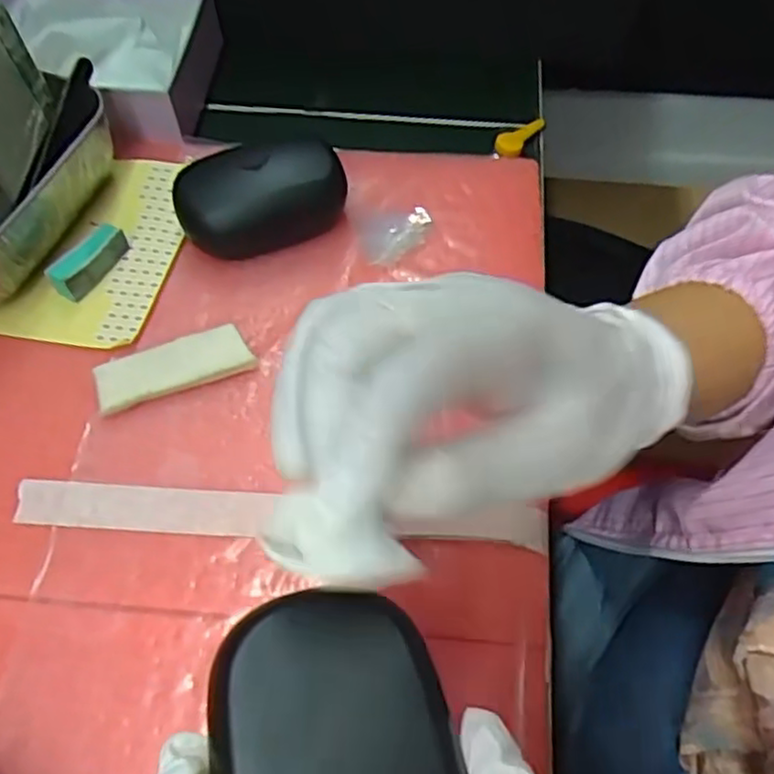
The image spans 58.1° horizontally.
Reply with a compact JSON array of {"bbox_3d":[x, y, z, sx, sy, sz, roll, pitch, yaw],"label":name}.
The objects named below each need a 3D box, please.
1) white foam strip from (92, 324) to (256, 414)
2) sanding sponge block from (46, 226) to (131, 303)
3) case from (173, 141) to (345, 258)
[{"bbox_3d":[-0.097,-0.009,0.318,0.068,0.011,0.024,-20,61,-11],"label":"white foam strip"},{"bbox_3d":[-0.146,-0.062,0.341,0.011,0.020,0.041,36,66,20],"label":"sanding sponge block"},{"bbox_3d":[-0.063,-0.096,0.352,0.085,0.031,0.051,-15,60,-8],"label":"case"}]

